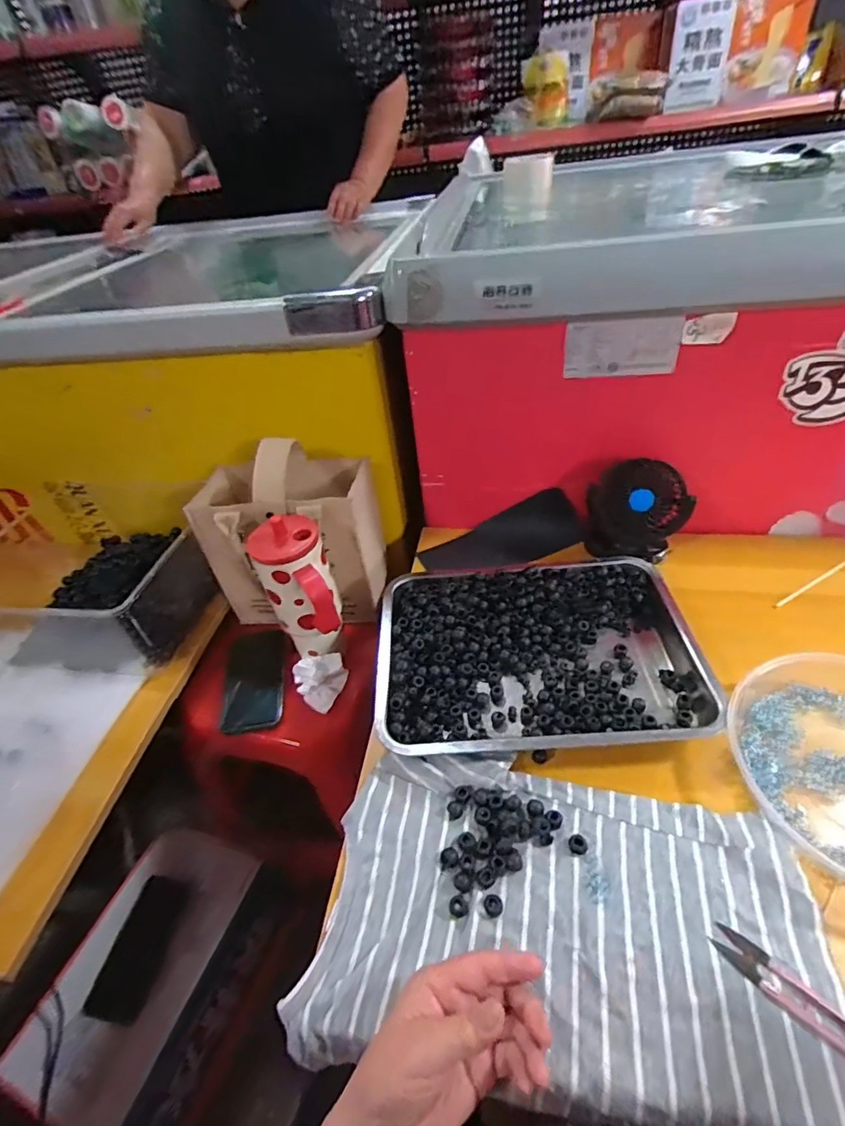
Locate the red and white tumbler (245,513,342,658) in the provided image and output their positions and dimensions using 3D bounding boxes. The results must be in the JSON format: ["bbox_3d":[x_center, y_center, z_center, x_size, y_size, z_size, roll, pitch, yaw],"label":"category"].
[{"bbox_3d":[-0.149,0.045,0.642,0.085,0.190,0.111,-21,43,-14],"label":"red and white tumbler"}]

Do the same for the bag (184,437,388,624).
[{"bbox_3d":[-0.185,-0.052,0.749,0.234,0.252,0.153,-2,42,6],"label":"bag"}]

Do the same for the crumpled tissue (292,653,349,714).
[{"bbox_3d":[-0.139,0.155,0.689,0.073,0.019,0.071,34,71,11],"label":"crumpled tissue"}]

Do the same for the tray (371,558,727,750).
[{"bbox_3d":[0.125,0.094,0.587,0.340,0.040,0.257,-5,42,4],"label":"tray"}]

